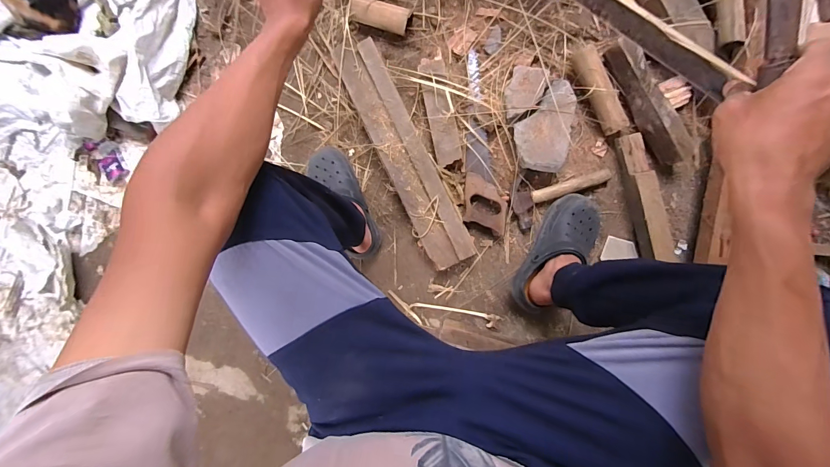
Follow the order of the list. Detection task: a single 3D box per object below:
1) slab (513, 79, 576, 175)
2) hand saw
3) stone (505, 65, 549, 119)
[{"bbox_3d":[0.269,-0.222,0.738,0.108,0.029,0.176,8,94,5],"label":"slab"},{"bbox_3d":[0.151,-0.206,0.811,0.091,0.041,0.421,-4,93,6],"label":"hand saw"},{"bbox_3d":[0.230,-0.295,0.746,0.072,0.022,0.102,15,95,5],"label":"stone"}]

